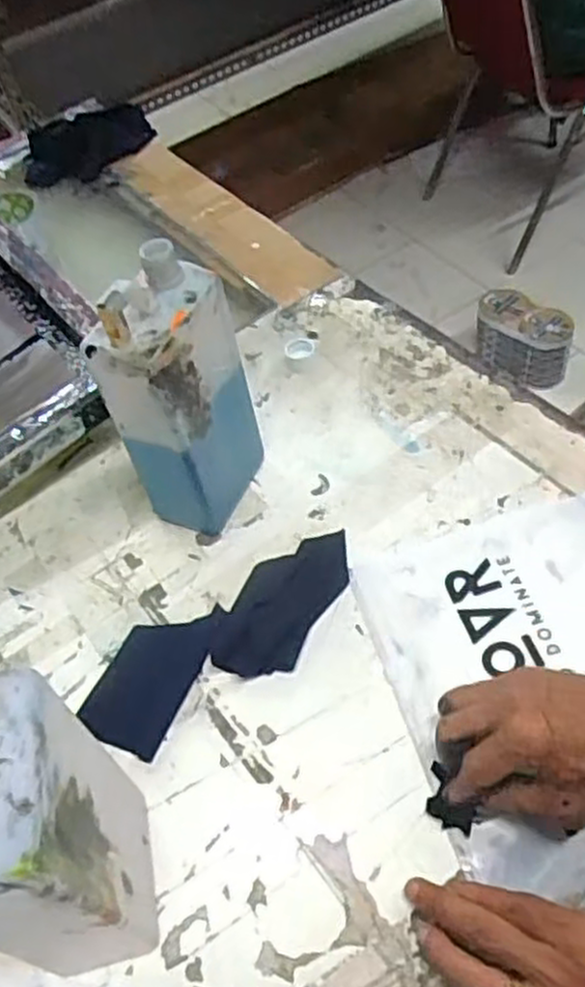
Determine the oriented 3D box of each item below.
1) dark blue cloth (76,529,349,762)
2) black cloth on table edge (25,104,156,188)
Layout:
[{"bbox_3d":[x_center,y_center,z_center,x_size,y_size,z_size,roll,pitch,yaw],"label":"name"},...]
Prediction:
[{"bbox_3d":[-0.049,0.102,0.561,0.221,0.026,0.086,-32,55,-11],"label":"dark blue cloth"},{"bbox_3d":[-0.270,-0.458,1.010,0.168,0.035,0.127,-19,52,-11],"label":"black cloth on table edge"}]

